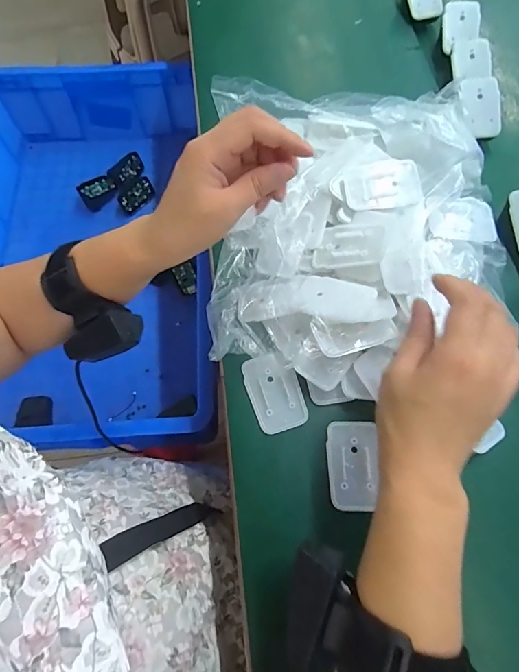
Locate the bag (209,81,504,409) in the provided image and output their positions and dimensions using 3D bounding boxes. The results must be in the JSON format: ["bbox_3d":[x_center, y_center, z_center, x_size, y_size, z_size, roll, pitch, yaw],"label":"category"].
[{"bbox_3d":[0.084,-0.104,0.386,0.255,0.064,0.311,-1,69,0],"label":"bag"}]

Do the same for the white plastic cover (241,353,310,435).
[{"bbox_3d":[0.013,0.050,0.366,0.044,0.007,0.069,-19,70,-6],"label":"white plastic cover"}]

